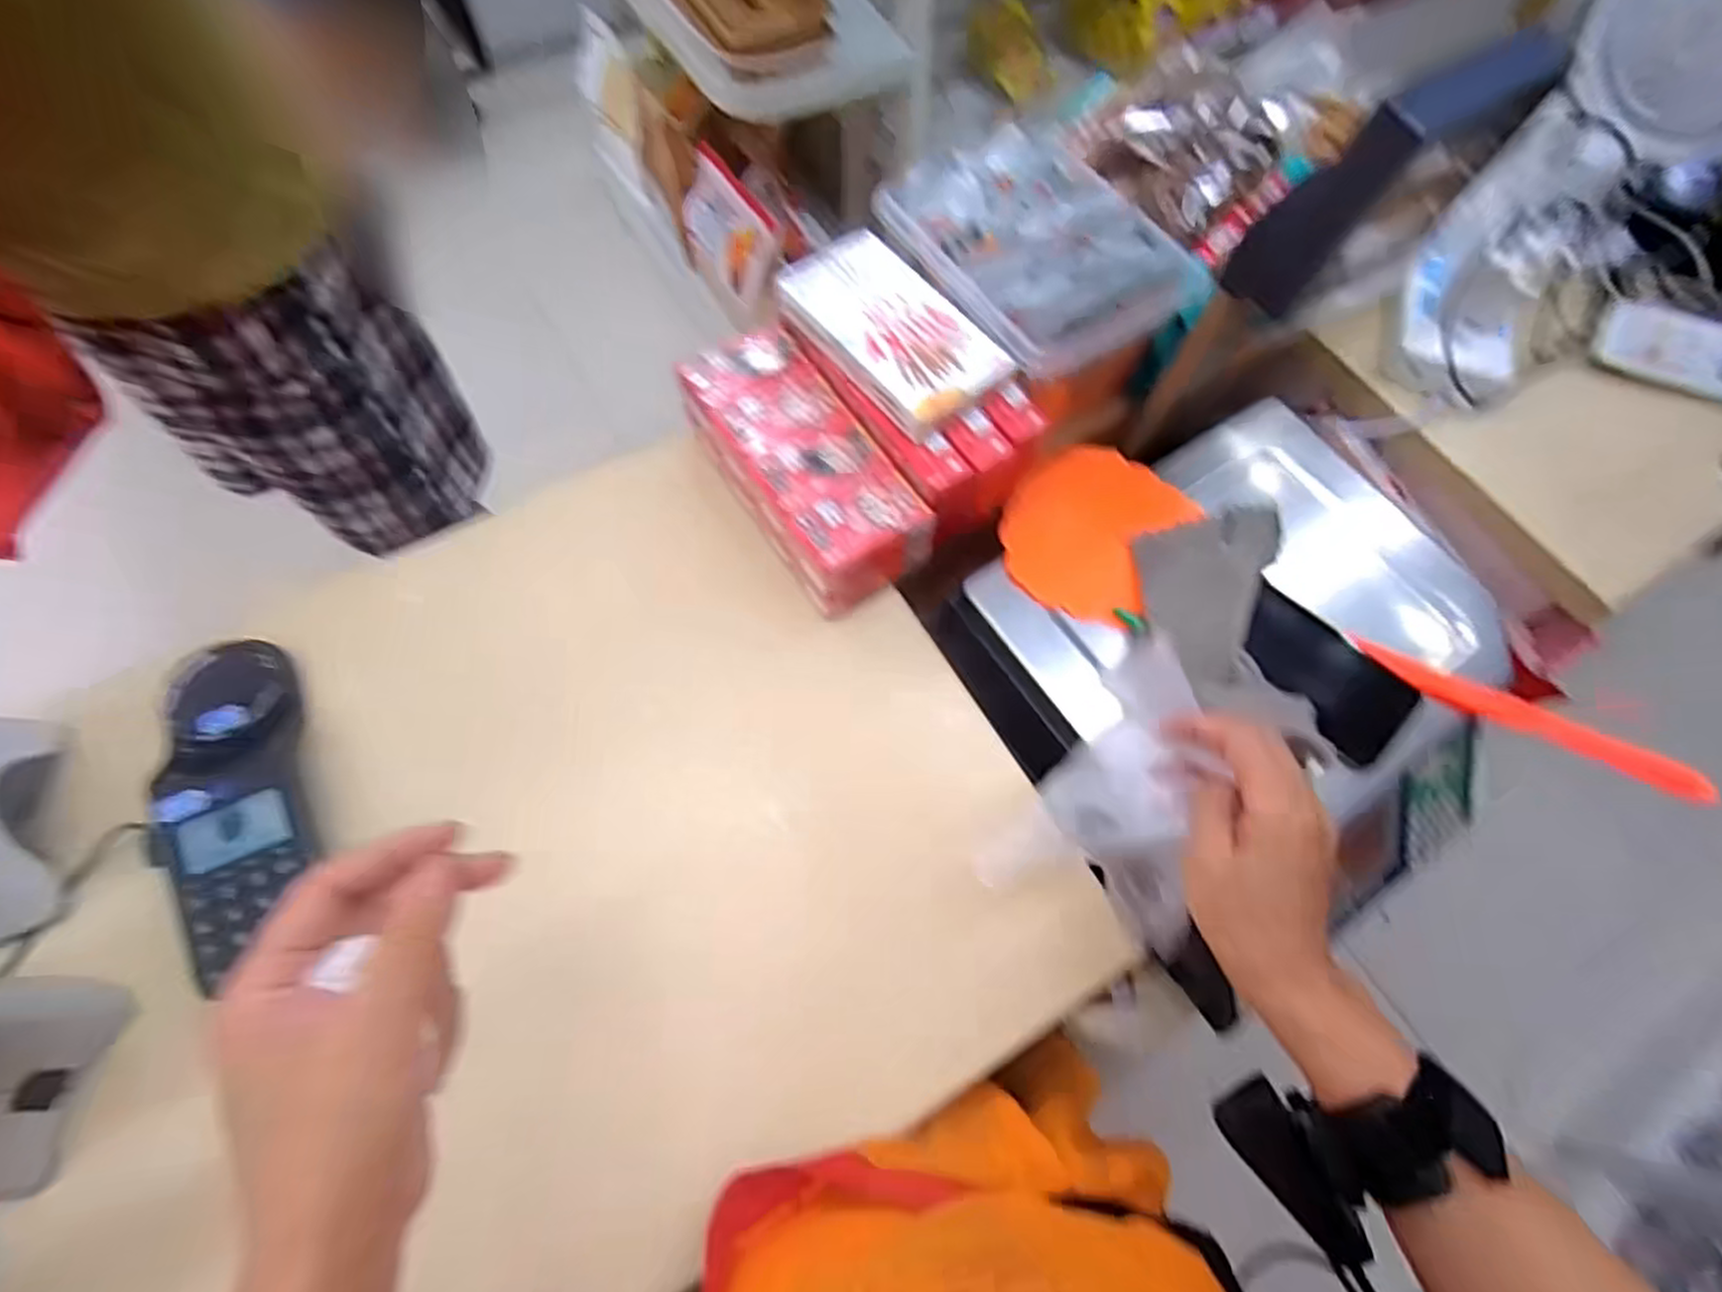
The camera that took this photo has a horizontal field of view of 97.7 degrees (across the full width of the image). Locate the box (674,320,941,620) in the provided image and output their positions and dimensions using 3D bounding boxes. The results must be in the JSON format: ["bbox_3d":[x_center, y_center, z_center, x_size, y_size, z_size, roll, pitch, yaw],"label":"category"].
[{"bbox_3d":[-0.044,-0.126,0.539,0.089,0.063,0.206,-31,71,-15],"label":"box"}]

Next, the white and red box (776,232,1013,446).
[{"bbox_3d":[0.017,-0.214,0.512,0.084,0.021,0.155,-36,73,-17],"label":"white and red box"}]

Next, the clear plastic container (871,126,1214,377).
[{"bbox_3d":[0.127,-0.289,0.532,0.160,0.035,0.195,-35,72,-16],"label":"clear plastic container"}]

